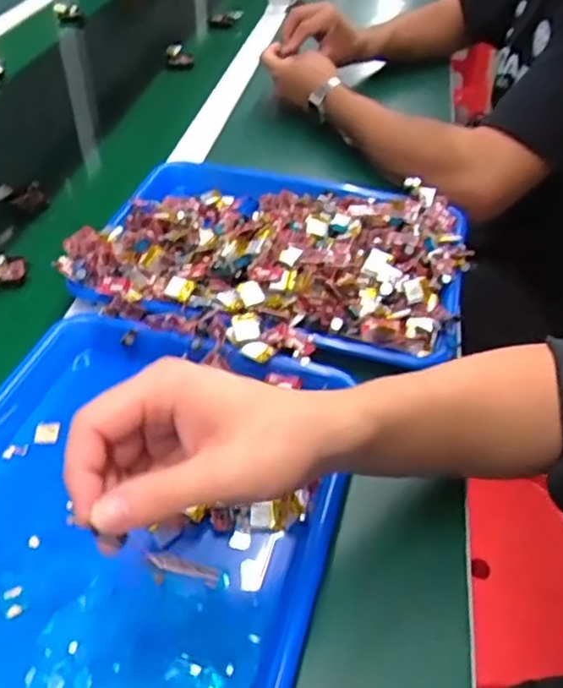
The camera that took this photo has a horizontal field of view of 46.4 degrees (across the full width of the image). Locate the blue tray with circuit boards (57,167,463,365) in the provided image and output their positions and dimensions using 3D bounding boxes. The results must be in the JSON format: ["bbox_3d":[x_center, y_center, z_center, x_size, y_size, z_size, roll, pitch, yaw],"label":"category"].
[{"bbox_3d":[-0.009,-0.090,0.602,0.339,0.059,0.269,11,44,8],"label":"blue tray with circuit boards"}]

